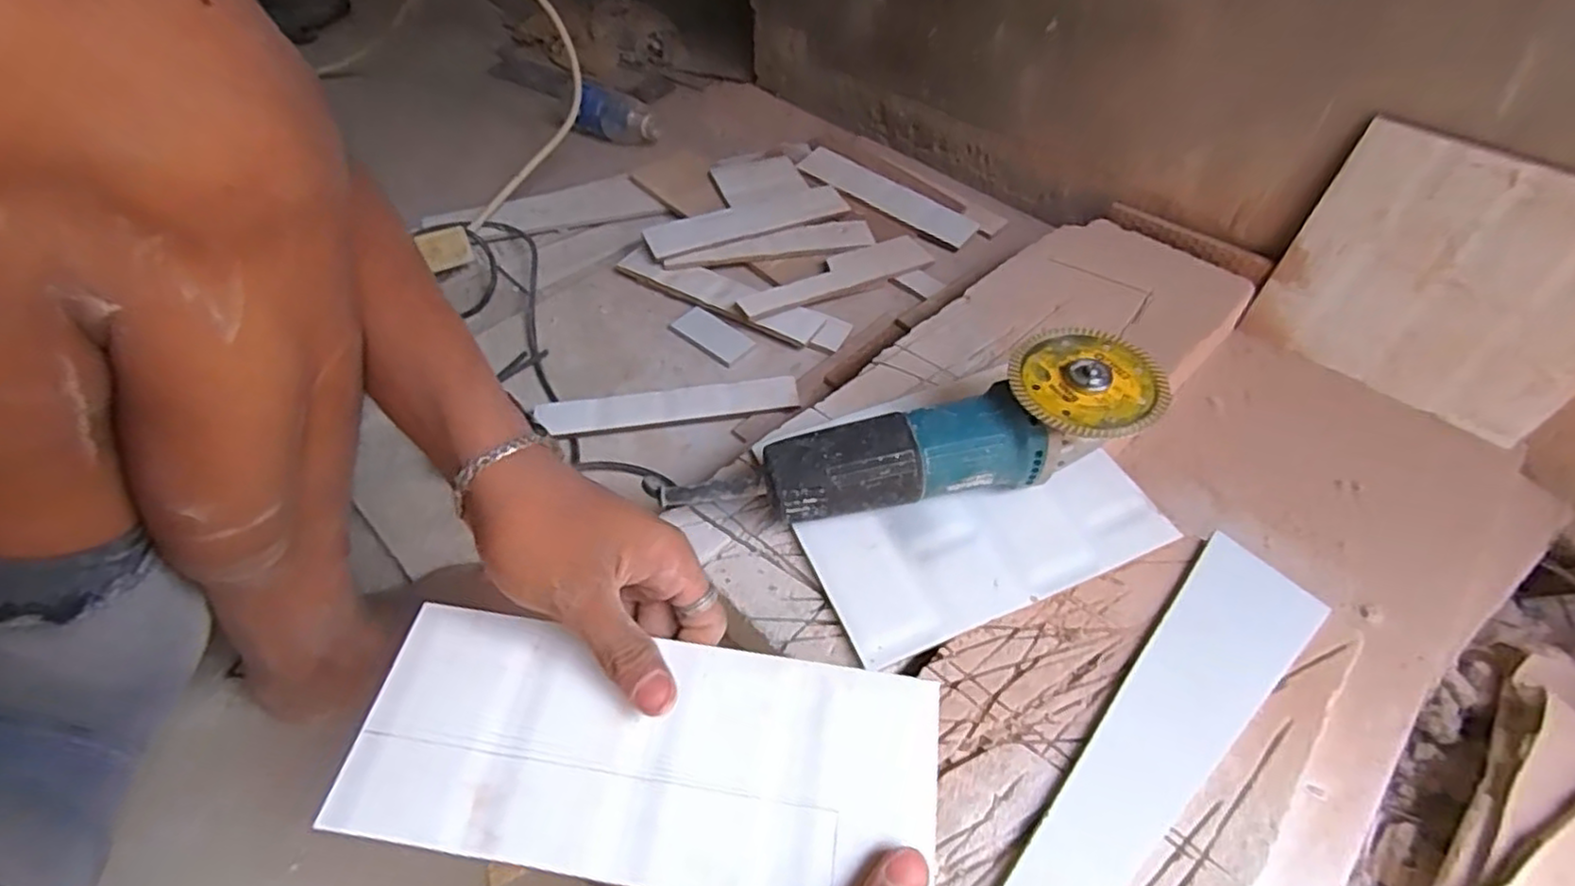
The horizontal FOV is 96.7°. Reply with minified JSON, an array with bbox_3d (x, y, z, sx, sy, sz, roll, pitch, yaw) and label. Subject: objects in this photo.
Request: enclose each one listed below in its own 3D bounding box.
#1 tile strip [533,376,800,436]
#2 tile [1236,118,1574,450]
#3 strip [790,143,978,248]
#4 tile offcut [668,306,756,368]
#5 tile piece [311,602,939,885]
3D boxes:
[{"bbox_3d":[-0.113,-0.037,0.664,0.241,0.009,0.041,-7,52,-5],"label":"tile strip"},{"bbox_3d":[0.585,-0.137,0.624,0.246,0.219,0.010,37,55,26],"label":"tile"},{"bbox_3d":[0.121,-0.312,0.880,0.244,0.006,0.053,35,70,20],"label":"strip"},{"bbox_3d":[-0.081,-0.113,0.738,0.087,0.007,0.044,35,58,24],"label":"tile offcut"},{"bbox_3d":[-0.062,0.132,0.299,0.243,0.006,0.098,5,51,4],"label":"tile piece"}]

